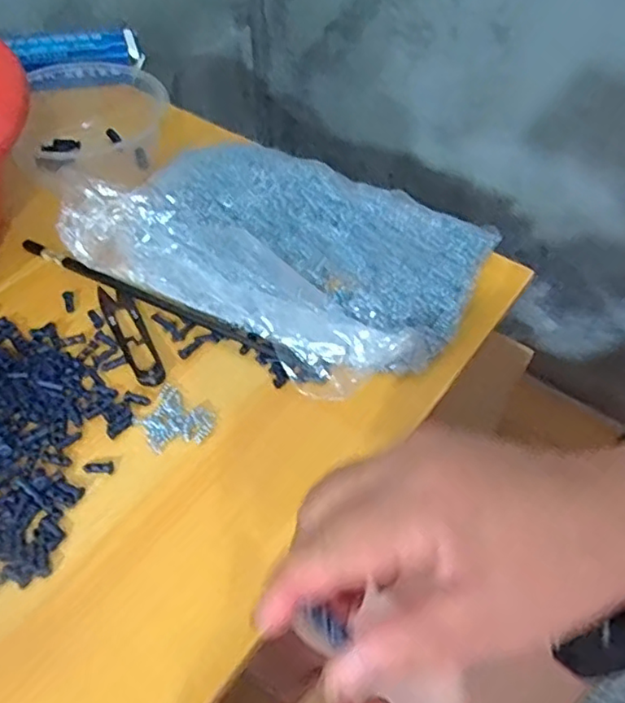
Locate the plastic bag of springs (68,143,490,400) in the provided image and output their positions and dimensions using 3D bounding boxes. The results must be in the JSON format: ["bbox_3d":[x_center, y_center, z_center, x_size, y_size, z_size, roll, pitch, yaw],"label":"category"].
[{"bbox_3d":[-0.018,-0.076,0.438,0.256,0.052,0.169,22,51,15],"label":"plastic bag of springs"}]

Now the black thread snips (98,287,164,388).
[{"bbox_3d":[-0.120,-0.013,0.411,0.021,0.004,0.094,-22,54,-21],"label":"black thread snips"}]

